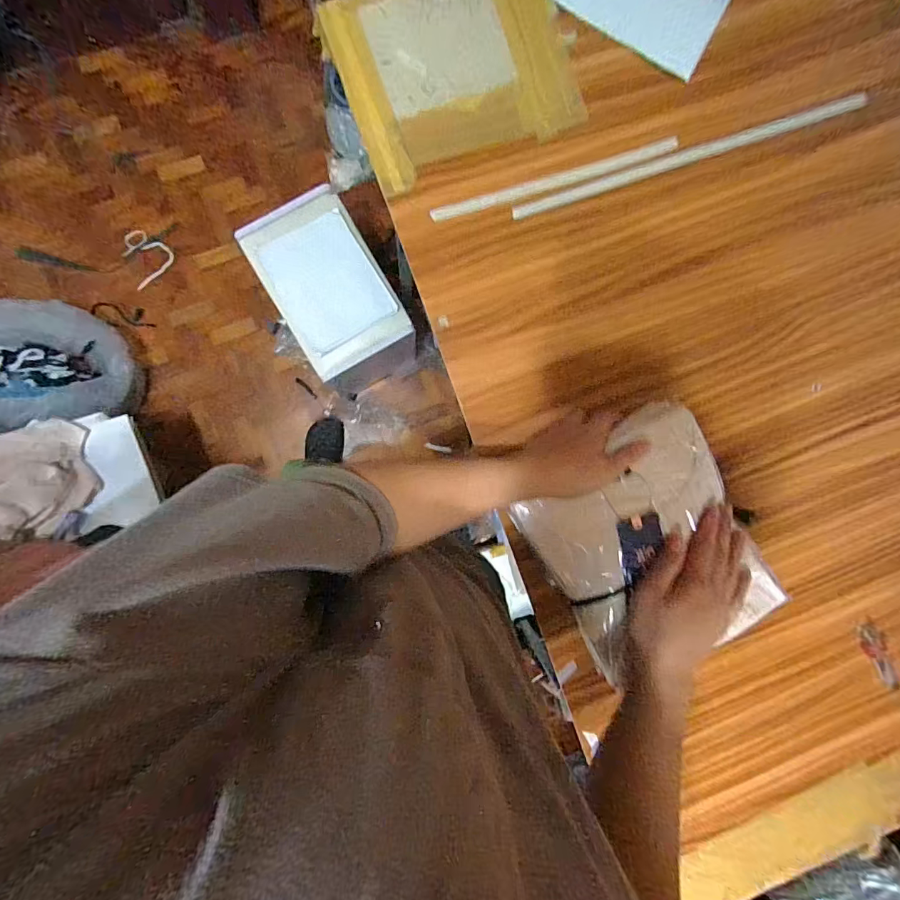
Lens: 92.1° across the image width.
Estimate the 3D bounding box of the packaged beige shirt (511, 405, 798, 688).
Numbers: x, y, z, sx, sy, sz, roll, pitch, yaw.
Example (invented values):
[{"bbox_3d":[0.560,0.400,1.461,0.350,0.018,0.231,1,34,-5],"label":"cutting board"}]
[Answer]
[{"bbox_3d":[0.217,0.108,0.471,0.215,0.039,0.252,-31,95,-1],"label":"packaged beige shirt"}]

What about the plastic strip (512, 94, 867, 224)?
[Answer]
[{"bbox_3d":[0.298,-0.363,0.534,0.465,0.009,0.020,-19,94,-2],"label":"plastic strip"}]

